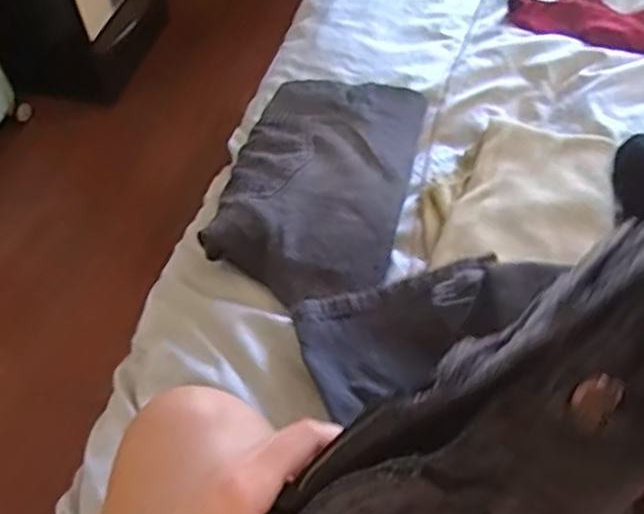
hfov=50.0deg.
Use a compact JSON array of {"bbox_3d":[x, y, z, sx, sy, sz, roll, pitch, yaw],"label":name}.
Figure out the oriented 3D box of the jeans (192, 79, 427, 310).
[{"bbox_3d":[-0.004,-0.085,0.724,0.180,0.040,0.285,12,56,11],"label":"jeans"}]

